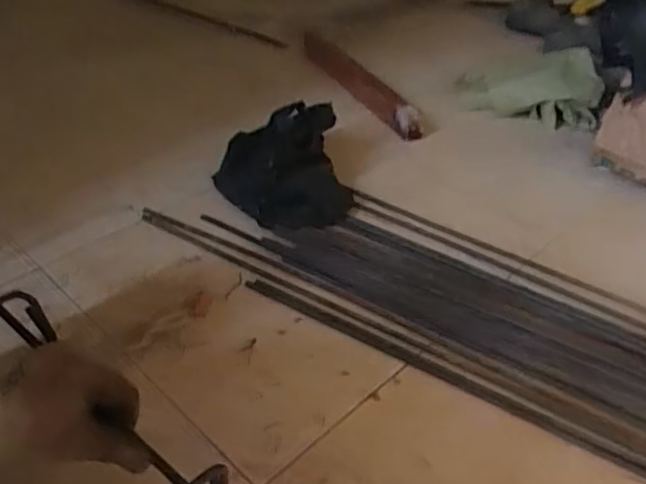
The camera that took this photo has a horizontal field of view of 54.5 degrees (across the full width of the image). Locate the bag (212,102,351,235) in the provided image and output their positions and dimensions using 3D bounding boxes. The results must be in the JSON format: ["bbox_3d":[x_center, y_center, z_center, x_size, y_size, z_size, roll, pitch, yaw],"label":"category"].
[{"bbox_3d":[-0.071,-0.132,1.061,0.229,0.147,0.230,-2,39,-4],"label":"bag"}]

